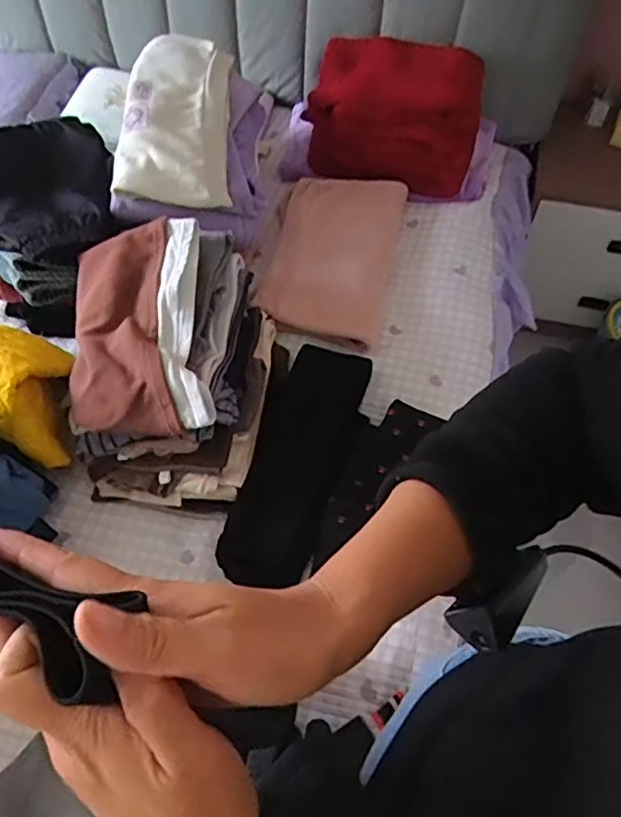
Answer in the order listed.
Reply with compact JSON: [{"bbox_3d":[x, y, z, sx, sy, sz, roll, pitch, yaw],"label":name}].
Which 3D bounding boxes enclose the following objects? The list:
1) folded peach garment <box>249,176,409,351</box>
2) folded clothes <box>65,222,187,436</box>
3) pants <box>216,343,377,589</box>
[{"bbox_3d":[0.042,-0.302,1.194,0.224,0.051,0.396,11,58,6],"label":"folded peach garment"},{"bbox_3d":[-0.282,-0.124,0.937,0.153,0.069,0.385,-8,58,-6],"label":"folded clothes"},{"bbox_3d":[-0.011,0.072,0.981,0.160,0.045,0.433,12,58,8],"label":"pants"}]

